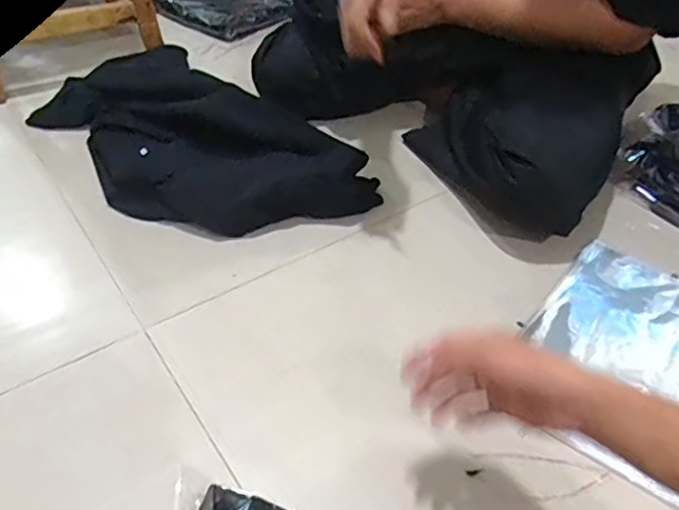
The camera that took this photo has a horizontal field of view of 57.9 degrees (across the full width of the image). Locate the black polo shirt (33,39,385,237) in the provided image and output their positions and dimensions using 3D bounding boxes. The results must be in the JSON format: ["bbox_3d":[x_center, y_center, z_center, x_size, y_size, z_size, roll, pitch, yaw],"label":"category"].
[{"bbox_3d":[-0.236,-0.197,0.957,0.310,0.093,0.565,-34,55,-31],"label":"black polo shirt"}]

